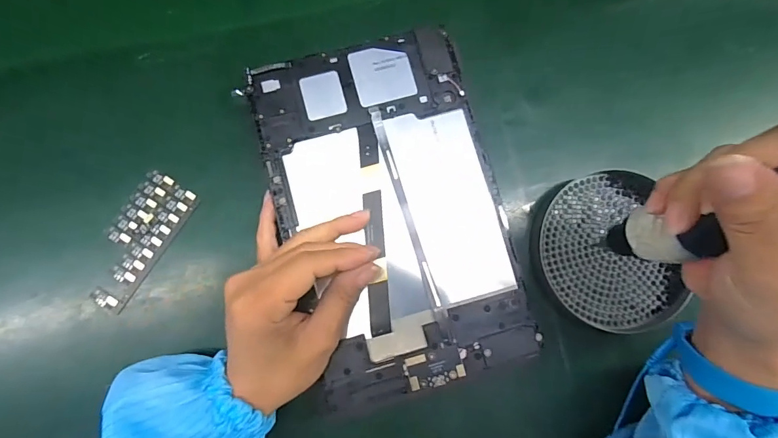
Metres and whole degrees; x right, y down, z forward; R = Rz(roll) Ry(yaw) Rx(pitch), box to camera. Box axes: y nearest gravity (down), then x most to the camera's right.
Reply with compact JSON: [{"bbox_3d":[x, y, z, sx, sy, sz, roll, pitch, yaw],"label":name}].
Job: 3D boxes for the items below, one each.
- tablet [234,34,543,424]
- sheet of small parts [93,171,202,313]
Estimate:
[{"bbox_3d":[0.003,-0.006,0.275,0.146,0.010,0.235,-16,85,-3],"label":"tablet"},{"bbox_3d":[-0.182,0.015,0.288,0.040,0.006,0.097,33,84,2],"label":"sheet of small parts"}]

